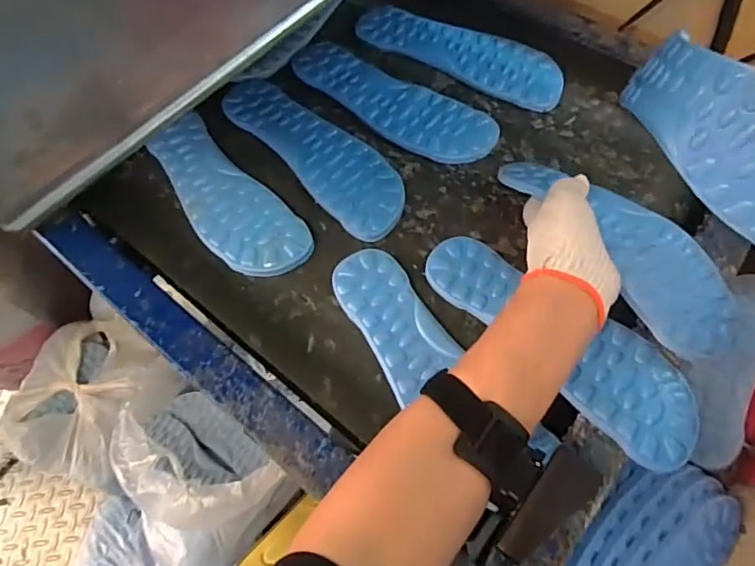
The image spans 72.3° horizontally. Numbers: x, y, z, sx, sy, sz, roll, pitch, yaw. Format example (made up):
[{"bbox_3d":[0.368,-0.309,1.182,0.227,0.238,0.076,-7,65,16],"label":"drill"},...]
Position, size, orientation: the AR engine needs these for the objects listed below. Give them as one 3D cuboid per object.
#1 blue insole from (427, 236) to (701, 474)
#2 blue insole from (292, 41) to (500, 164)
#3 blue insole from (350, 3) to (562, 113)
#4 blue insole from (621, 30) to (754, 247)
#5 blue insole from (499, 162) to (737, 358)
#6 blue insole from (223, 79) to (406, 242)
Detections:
[{"bbox_3d":[0.149,0.039,0.428,0.080,0.010,0.248,-42,68,-17],"label":"blue insole"},{"bbox_3d":[0.008,-0.199,0.564,0.252,0.006,0.079,31,69,17],"label":"blue insole"},{"bbox_3d":[0.092,-0.268,0.596,0.254,0.013,0.075,29,68,16],"label":"blue insole"},{"bbox_3d":[0.263,-0.101,0.370,0.184,0.075,0.081,47,40,10],"label":"blue insole"},{"bbox_3d":[0.198,-0.041,0.429,0.078,0.039,0.226,-31,64,-13],"label":"blue insole"},{"bbox_3d":[-0.069,-0.143,0.539,0.078,0.004,0.256,-40,68,-16],"label":"blue insole"}]

